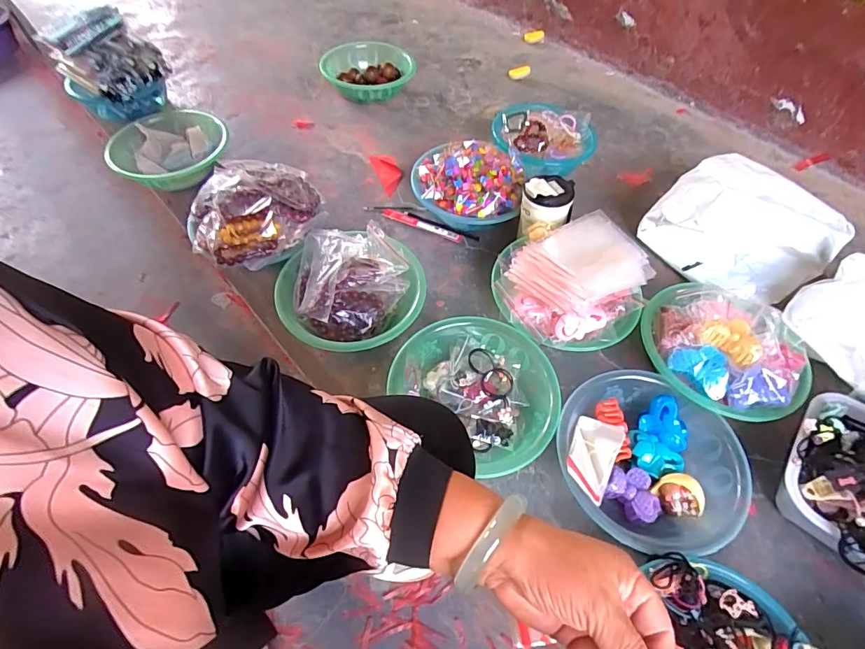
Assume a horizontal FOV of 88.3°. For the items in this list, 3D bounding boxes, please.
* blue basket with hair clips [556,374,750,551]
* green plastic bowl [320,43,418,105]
[{"bbox_3d":[0.285,0.183,0.600,0.225,0.069,0.229,1,55,-1],"label":"blue basket with hair clips"},{"bbox_3d":[-0.151,-0.677,1.178,0.232,0.063,0.238,1,55,-1],"label":"green plastic bowl"}]

